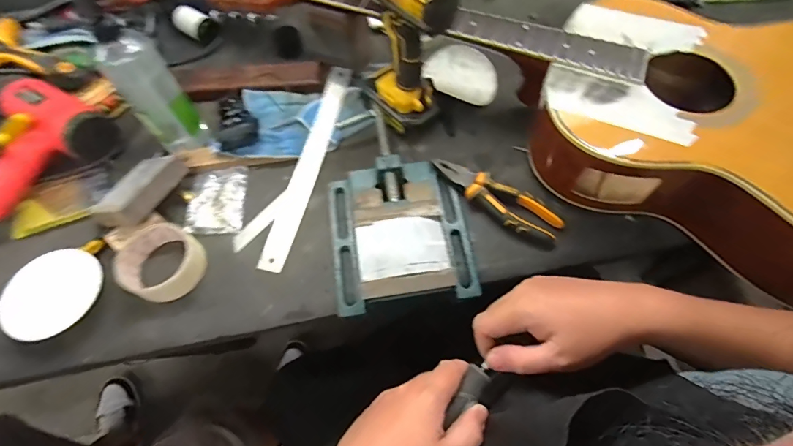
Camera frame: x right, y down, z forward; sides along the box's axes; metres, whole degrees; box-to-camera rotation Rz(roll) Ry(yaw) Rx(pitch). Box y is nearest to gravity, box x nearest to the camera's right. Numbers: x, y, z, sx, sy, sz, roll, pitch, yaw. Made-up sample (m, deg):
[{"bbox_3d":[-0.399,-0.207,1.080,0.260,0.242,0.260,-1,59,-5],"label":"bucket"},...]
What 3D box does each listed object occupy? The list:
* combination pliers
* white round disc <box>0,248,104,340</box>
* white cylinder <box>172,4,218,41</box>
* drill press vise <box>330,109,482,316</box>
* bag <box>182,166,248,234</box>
[{"bbox_3d":[0.126,-0.031,0.516,0.170,0.025,0.048,37,69,19],"label":"combination pliers"},{"bbox_3d":[-0.387,0.078,0.459,0.093,0.004,0.102,1,66,-3],"label":"white round disc"},{"bbox_3d":[-0.338,-0.332,0.681,0.077,0.034,0.043,34,68,18],"label":"white cylinder"},{"bbox_3d":[-0.001,-0.021,0.499,0.166,0.051,0.241,-8,62,-2],"label":"drill press vise"},{"bbox_3d":[-0.243,-0.029,0.539,0.080,0.015,0.097,-4,62,0],"label":"bag"}]

